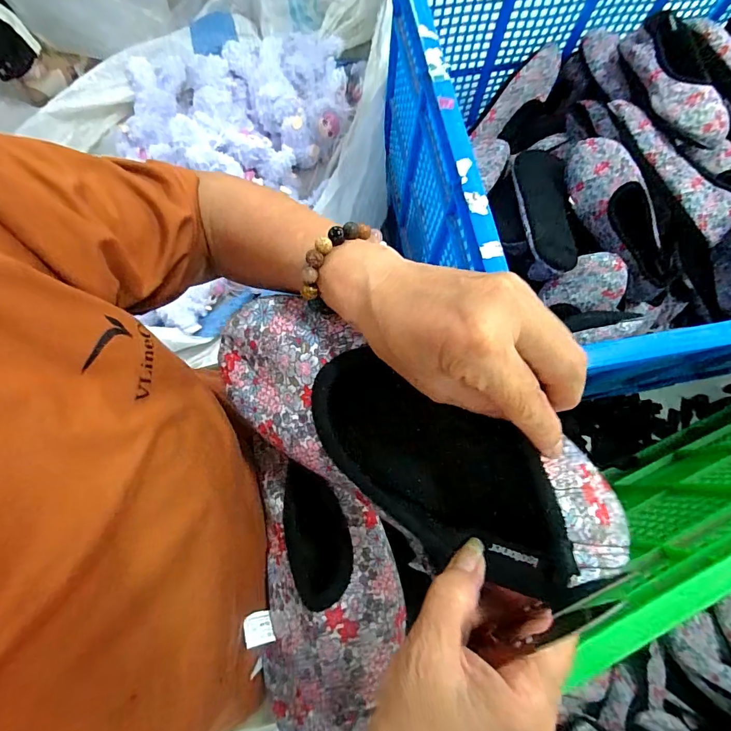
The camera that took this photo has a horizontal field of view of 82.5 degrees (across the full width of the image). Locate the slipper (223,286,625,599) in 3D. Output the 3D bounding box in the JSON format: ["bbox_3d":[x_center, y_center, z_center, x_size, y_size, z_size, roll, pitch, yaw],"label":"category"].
[{"bbox_3d":[0.015,0.042,0.239,0.258,0.045,0.082,29,76,21],"label":"slipper"}]

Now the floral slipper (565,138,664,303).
[{"bbox_3d":[0.398,-0.225,0.649,0.082,0.055,0.267,-30,96,-8],"label":"floral slipper"}]

